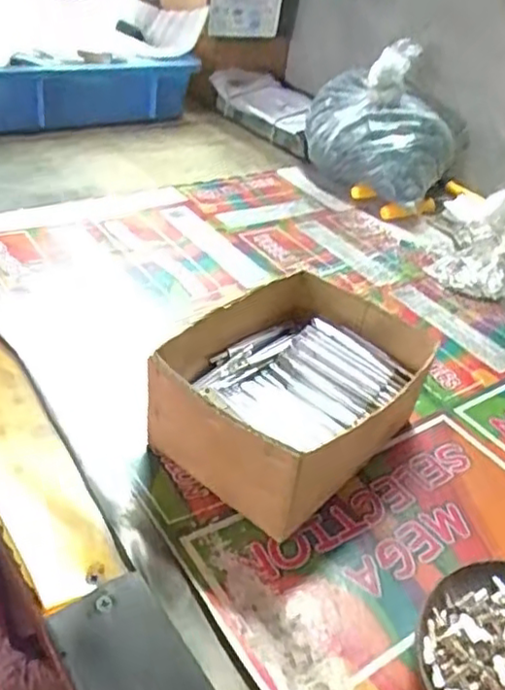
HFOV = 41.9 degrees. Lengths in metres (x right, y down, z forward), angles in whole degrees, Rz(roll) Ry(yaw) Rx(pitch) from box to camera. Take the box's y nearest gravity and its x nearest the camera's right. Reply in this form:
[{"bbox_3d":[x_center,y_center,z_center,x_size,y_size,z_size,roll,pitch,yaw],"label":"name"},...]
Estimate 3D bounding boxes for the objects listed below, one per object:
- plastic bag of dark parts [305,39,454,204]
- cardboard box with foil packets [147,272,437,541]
[{"bbox_3d":[0.139,-0.236,0.721,0.159,0.138,0.141,11,38,4],"label":"plastic bag of dark parts"},{"bbox_3d":[0.028,0.031,0.412,0.123,0.072,0.156,35,45,30],"label":"cardboard box with foil packets"}]

